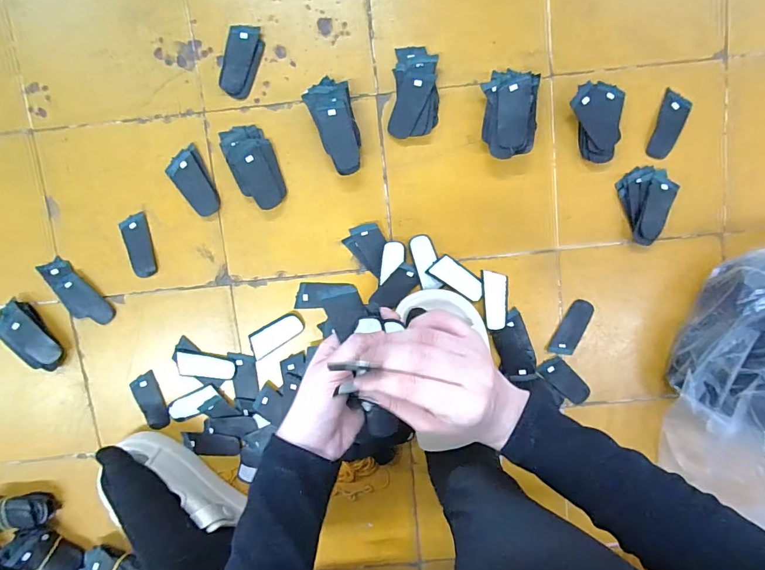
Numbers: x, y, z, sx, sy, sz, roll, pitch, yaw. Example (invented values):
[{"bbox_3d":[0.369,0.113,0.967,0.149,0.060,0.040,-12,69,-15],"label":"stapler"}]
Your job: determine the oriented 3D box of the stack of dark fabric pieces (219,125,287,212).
[{"bbox_3d":[-0.147,-0.137,0.464,0.053,0.013,0.097,-23,97,2],"label":"stack of dark fabric pieces"}]

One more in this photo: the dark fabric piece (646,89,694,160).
[{"bbox_3d":[0.334,-0.185,0.470,0.029,0.004,0.074,15,102,10],"label":"dark fabric piece"}]

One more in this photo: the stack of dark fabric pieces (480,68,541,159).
[{"bbox_3d":[0.143,-0.190,0.449,0.060,0.040,0.092,-2,98,-1],"label":"stack of dark fabric pieces"}]

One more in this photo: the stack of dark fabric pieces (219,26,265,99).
[{"bbox_3d":[-0.157,-0.248,0.449,0.038,0.006,0.075,17,97,-4],"label":"stack of dark fabric pieces"}]

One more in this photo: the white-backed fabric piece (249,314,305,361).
[{"bbox_3d":[-0.132,0.062,0.502,0.073,0.004,0.031,-30,97,2],"label":"white-backed fabric piece"}]

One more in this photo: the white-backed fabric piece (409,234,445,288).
[{"bbox_3d":[0.053,-0.027,0.489,0.029,0.004,0.067,-16,98,1],"label":"white-backed fabric piece"}]

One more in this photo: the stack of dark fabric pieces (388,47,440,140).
[{"bbox_3d":[0.038,-0.218,0.456,0.053,0.017,0.096,5,97,-2],"label":"stack of dark fabric pieces"}]

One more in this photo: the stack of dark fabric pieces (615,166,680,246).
[{"bbox_3d":[0.316,-0.096,0.474,0.057,0.017,0.084,-22,97,1],"label":"stack of dark fabric pieces"}]

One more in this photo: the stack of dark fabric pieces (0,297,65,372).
[{"bbox_3d":[-0.423,0.063,0.485,0.041,0.025,0.088,-37,97,3],"label":"stack of dark fabric pieces"}]

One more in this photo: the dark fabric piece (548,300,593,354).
[{"bbox_3d":[0.236,0.054,0.501,0.032,0.004,0.073,25,96,-5],"label":"dark fabric piece"}]

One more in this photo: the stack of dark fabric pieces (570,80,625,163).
[{"bbox_3d":[0.250,-0.188,0.462,0.054,0.019,0.086,-20,98,1],"label":"stack of dark fabric pieces"}]

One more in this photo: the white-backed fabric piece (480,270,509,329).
[{"bbox_3d":[0.141,0.018,0.496,0.032,0.007,0.072,-6,98,-1],"label":"white-backed fabric piece"}]

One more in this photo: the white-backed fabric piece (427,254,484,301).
[{"bbox_3d":[0.092,-0.007,0.492,0.072,0.005,0.031,36,95,-6],"label":"white-backed fabric piece"}]

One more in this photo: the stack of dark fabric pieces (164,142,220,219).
[{"bbox_3d":[-0.219,-0.118,0.468,0.039,0.005,0.078,-23,97,2],"label":"stack of dark fabric pieces"}]

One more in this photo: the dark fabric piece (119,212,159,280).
[{"bbox_3d":[-0.290,-0.046,0.481,0.028,0.008,0.073,-10,98,0],"label":"dark fabric piece"}]

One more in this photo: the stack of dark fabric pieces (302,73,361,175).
[{"bbox_3d":[-0.049,-0.177,0.452,0.047,0.031,0.101,-23,97,2],"label":"stack of dark fabric pieces"}]

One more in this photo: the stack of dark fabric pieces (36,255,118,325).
[{"bbox_3d":[-0.367,0.012,0.481,0.039,0.017,0.092,-39,97,4],"label":"stack of dark fabric pieces"}]

